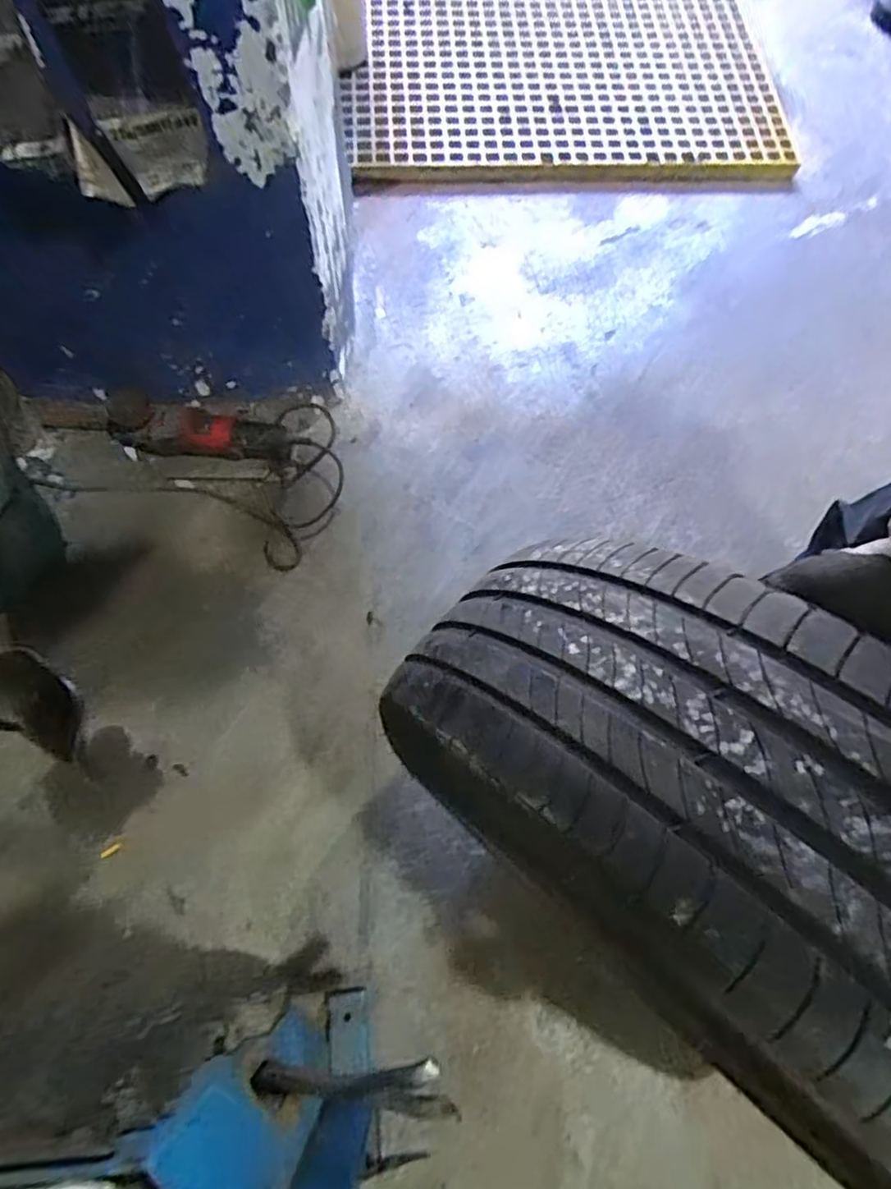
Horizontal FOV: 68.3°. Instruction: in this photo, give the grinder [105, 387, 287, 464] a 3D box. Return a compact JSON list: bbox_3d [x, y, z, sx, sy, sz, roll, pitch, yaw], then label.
[{"bbox_3d":[-0.415,-0.269,1.074,0.308,0.109,0.073,10,69,1],"label":"grinder"}]

